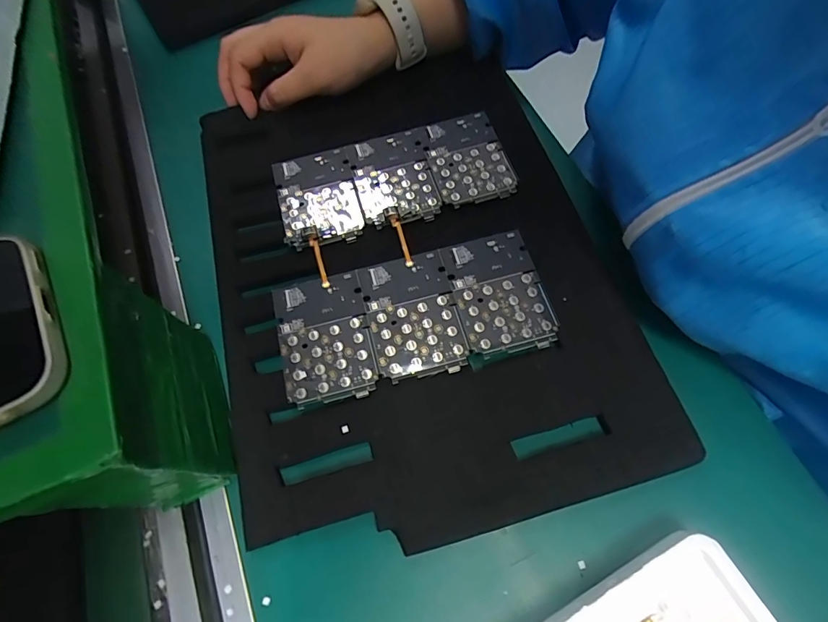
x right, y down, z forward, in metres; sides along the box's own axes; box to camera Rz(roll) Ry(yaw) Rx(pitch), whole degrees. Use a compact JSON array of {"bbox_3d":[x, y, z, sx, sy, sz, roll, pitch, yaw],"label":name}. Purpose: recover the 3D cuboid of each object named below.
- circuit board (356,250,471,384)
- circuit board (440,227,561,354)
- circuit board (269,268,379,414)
[{"bbox_3d":[-0.001,0.001,0.266,0.054,0.004,0.078,-14,66,-4],"label":"circuit board"},{"bbox_3d":[0.053,-0.013,0.271,0.054,0.004,0.078,-15,66,-4],"label":"circuit board"},{"bbox_3d":[-0.055,0.016,0.265,0.054,0.007,0.079,-14,66,-4],"label":"circuit board"}]

